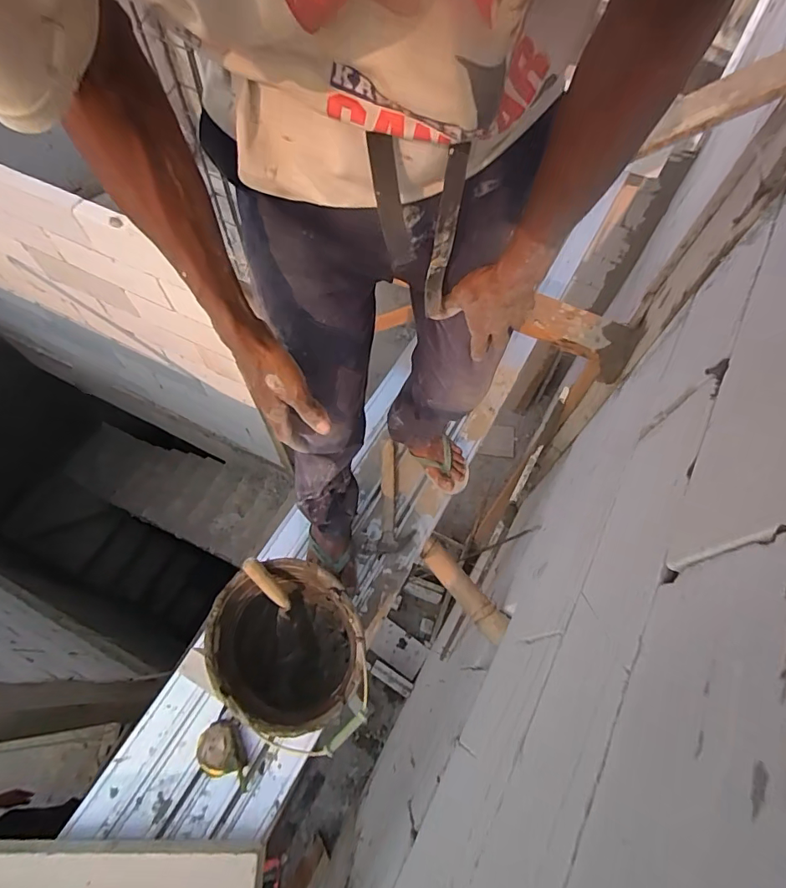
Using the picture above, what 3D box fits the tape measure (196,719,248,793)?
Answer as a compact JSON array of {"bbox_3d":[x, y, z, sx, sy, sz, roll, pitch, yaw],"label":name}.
[{"bbox_3d":[-0.327,0.603,0.896,0.077,0.054,0.124,-18,66,-10],"label":"tape measure"}]

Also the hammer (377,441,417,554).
[{"bbox_3d":[0.010,0.128,1.157,0.083,0.030,0.286,3,64,-1],"label":"hammer"}]

